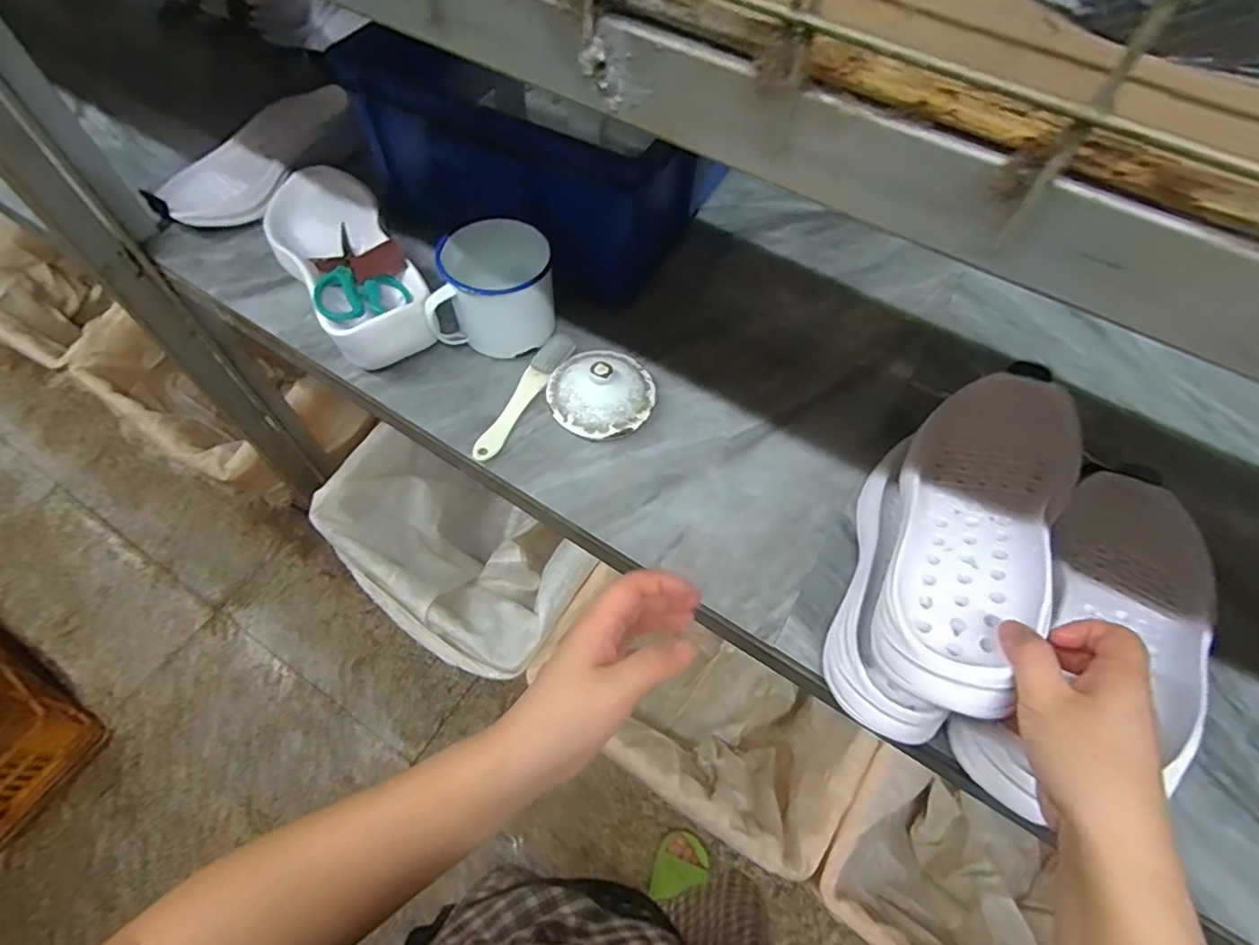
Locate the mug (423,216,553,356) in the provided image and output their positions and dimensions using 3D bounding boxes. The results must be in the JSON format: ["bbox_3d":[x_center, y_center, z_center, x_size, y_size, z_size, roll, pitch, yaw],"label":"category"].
[{"bbox_3d":[-0.132,-0.176,0.576,0.113,0.092,0.092,-1,59,-4],"label":"mug"}]

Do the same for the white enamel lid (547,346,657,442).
[{"bbox_3d":[-0.026,-0.082,0.555,0.097,0.049,0.099,1,59,-2],"label":"white enamel lid"}]

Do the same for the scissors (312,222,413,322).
[{"bbox_3d":[-0.274,-0.191,0.573,0.079,0.023,0.143,-32,66,-20],"label":"scissors"}]

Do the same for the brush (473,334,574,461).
[{"bbox_3d":[-0.099,-0.076,0.565,0.027,0.012,0.160,25,61,11],"label":"brush"}]

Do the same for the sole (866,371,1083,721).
[{"bbox_3d":[0.241,0.034,0.422,0.110,0.048,0.287,18,52,28],"label":"sole"}]

